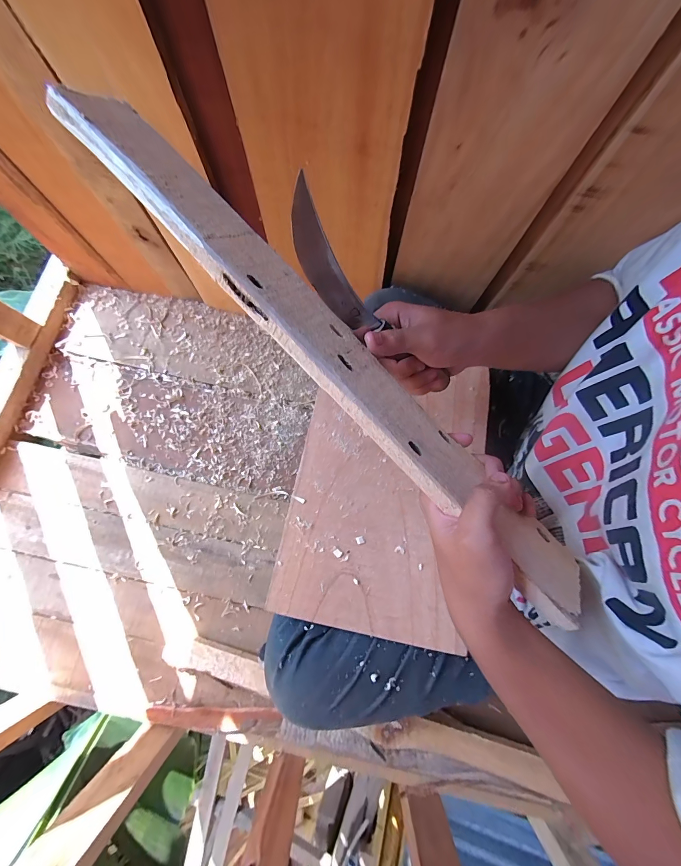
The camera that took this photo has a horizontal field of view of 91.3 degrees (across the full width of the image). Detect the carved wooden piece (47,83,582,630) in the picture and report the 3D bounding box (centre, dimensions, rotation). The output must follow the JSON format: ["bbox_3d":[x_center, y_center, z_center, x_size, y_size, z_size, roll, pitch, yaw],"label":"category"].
[{"bbox_3d":[0.000,-0.059,0.248,0.491,0.014,0.067,45,48,-1],"label":"carved wooden piece"}]

